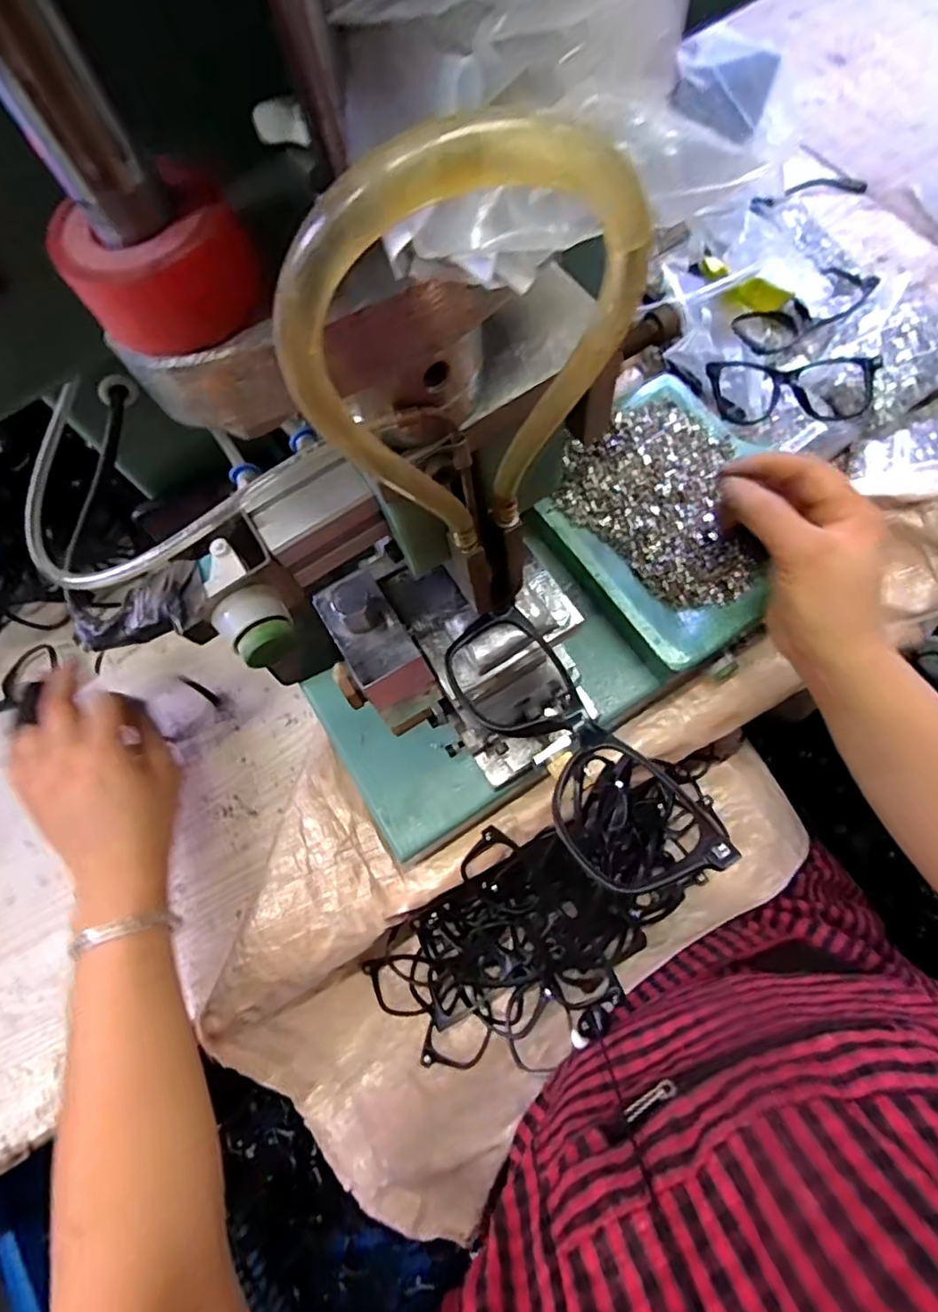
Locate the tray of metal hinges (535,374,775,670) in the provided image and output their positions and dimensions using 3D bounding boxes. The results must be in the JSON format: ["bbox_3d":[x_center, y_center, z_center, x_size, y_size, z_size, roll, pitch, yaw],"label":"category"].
[{"bbox_3d":[0.142,-0.101,0.409,0.149,0.017,0.188,-32,71,-9],"label":"tray of metal hinges"}]

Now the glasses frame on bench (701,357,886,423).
[{"bbox_3d":[0.256,-0.214,0.470,0.159,0.031,0.061,-11,69,-15],"label":"glasses frame on bench"}]

